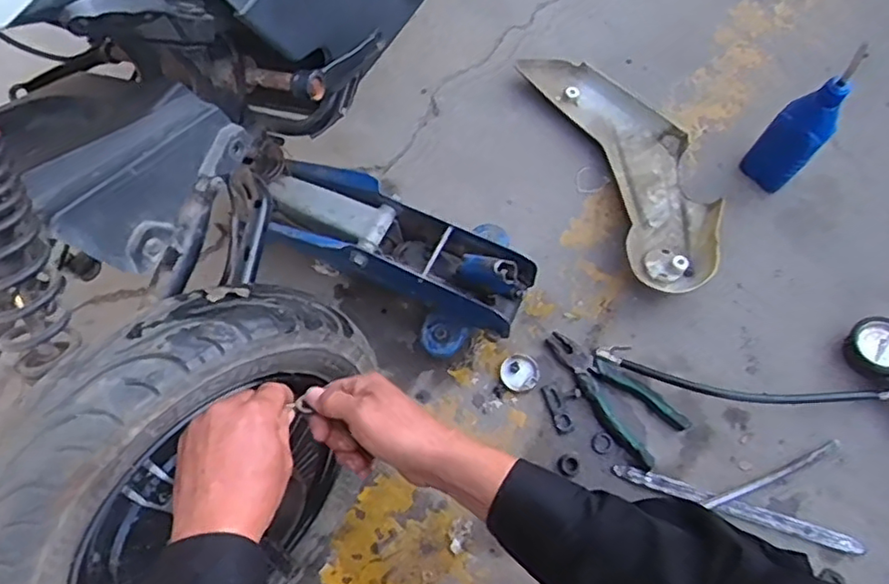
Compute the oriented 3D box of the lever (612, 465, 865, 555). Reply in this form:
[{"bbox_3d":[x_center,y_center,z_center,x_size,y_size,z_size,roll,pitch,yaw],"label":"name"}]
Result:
[{"bbox_3d":[0.340,0.251,0.734,0.282,0.007,0.020,17,69,6],"label":"lever"}]

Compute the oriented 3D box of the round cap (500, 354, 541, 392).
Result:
[{"bbox_3d":[0.097,0.101,0.798,0.048,0.011,0.047,0,69,-1],"label":"round cap"}]

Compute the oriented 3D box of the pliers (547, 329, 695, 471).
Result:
[{"bbox_3d":[0.206,0.123,0.787,0.085,0.016,0.190,-43,75,-15],"label":"pliers"}]

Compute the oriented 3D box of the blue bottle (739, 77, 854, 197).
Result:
[{"bbox_3d":[0.470,-0.209,0.842,0.069,0.198,0.059,41,73,14],"label":"blue bottle"}]

